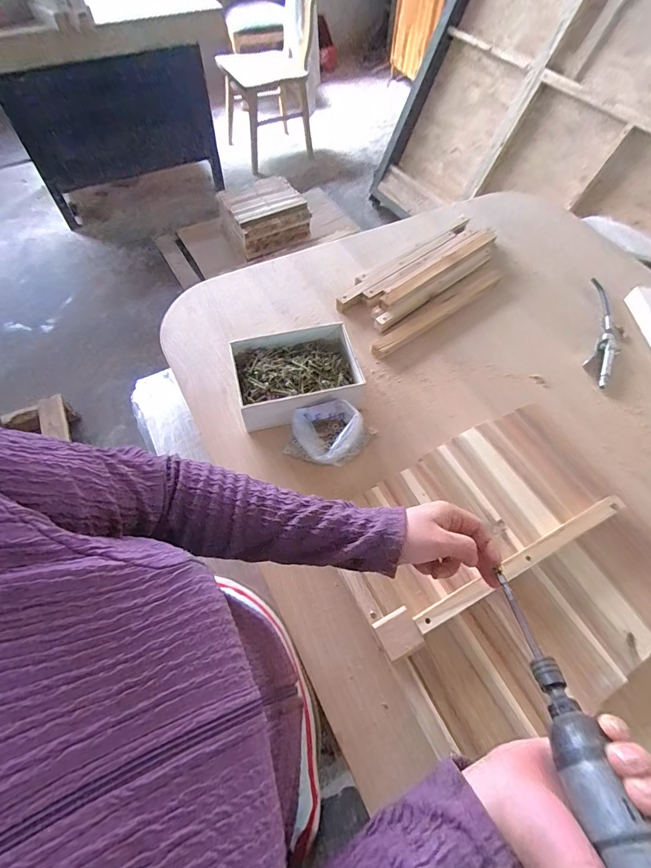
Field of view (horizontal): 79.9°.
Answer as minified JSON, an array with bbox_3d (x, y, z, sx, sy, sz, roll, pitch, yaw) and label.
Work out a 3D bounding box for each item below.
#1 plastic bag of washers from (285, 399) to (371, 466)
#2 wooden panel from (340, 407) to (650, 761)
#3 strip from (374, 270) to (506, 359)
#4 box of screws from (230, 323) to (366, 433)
[{"bbox_3d":[0.004,-0.002,0.586,0.110,0.058,0.093,23,61,10],"label":"plastic bag of washers"},{"bbox_3d":[0.244,0.162,0.520,0.411,0.048,0.342,-24,64,-16],"label":"wooden panel"},{"bbox_3d":[0.227,-0.241,0.762,0.361,0.014,0.035,-35,67,-21],"label":"strip"},{"bbox_3d":[-0.046,-0.093,0.636,0.202,0.066,0.151,-10,61,-9],"label":"box of screws"}]

